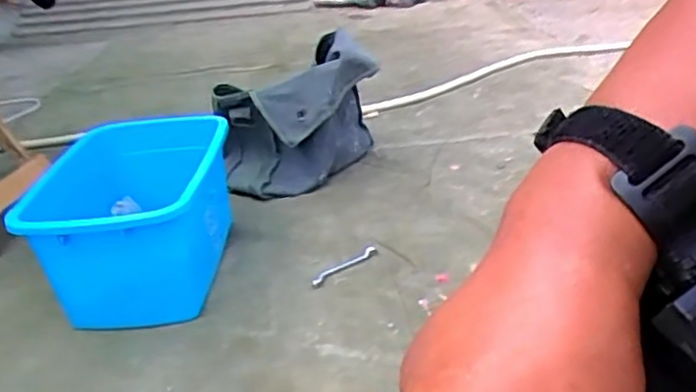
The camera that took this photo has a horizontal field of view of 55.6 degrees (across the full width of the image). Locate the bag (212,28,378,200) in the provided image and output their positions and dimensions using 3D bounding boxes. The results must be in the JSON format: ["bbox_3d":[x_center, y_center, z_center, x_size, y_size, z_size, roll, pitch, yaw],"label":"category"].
[{"bbox_3d":[-0.108,-0.163,1.399,0.333,0.291,0.214,-9,27,-6],"label":"bag"}]

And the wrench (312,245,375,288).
[{"bbox_3d":[-0.006,0.119,1.133,0.144,0.008,0.026,-26,33,-32],"label":"wrench"}]

